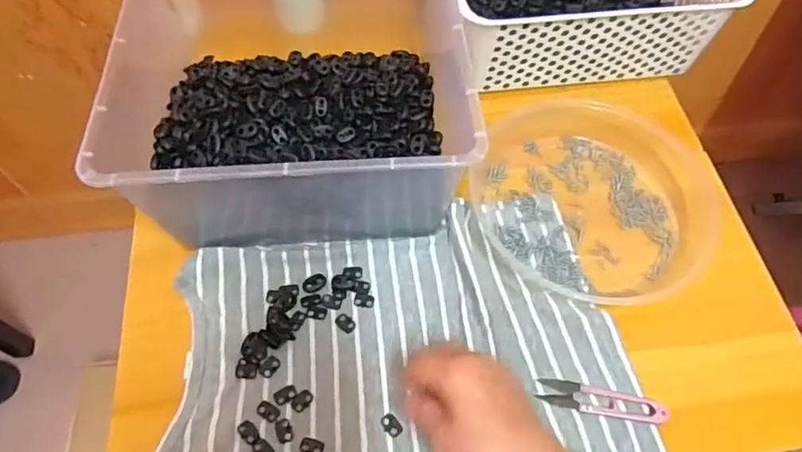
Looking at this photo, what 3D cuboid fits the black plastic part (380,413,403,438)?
[{"bbox_3d":[-0.007,0.159,0.450,0.019,0.004,0.013,37,66,18],"label":"black plastic part"}]

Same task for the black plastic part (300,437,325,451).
[{"bbox_3d":[-0.070,0.173,0.440,0.019,0.004,0.013,19,62,9],"label":"black plastic part"}]

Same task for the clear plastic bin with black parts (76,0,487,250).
[{"bbox_3d":[-0.096,-0.145,0.540,0.287,0.139,0.323,-3,61,-3],"label":"clear plastic bin with black parts"}]

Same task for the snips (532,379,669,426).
[{"bbox_3d":[0.164,0.143,0.459,0.100,0.011,0.024,11,61,5],"label":"snips"}]

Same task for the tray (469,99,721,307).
[{"bbox_3d":[0.189,-0.042,0.553,0.219,0.046,0.229,1,61,-1],"label":"tray"}]

